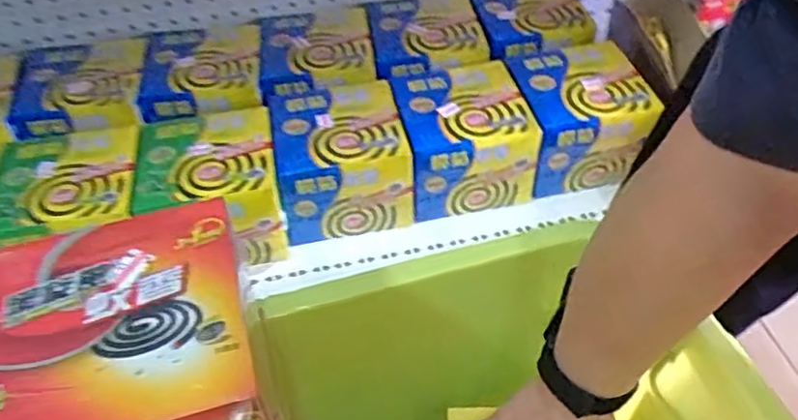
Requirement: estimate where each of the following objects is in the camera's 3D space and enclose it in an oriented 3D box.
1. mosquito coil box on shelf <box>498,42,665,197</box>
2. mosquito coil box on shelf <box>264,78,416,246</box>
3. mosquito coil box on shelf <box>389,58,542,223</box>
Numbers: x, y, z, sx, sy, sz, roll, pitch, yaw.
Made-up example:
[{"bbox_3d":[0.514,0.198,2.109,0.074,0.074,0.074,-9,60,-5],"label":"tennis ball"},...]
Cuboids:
[{"bbox_3d":[0.200,-0.107,0.744,0.132,0.105,0.141,-11,48,-8],"label":"mosquito coil box on shelf"},{"bbox_3d":[-0.065,-0.056,0.708,0.134,0.101,0.138,-11,48,-8],"label":"mosquito coil box on shelf"},{"bbox_3d":[0.070,-0.082,0.726,0.133,0.103,0.136,-10,47,-7],"label":"mosquito coil box on shelf"}]

